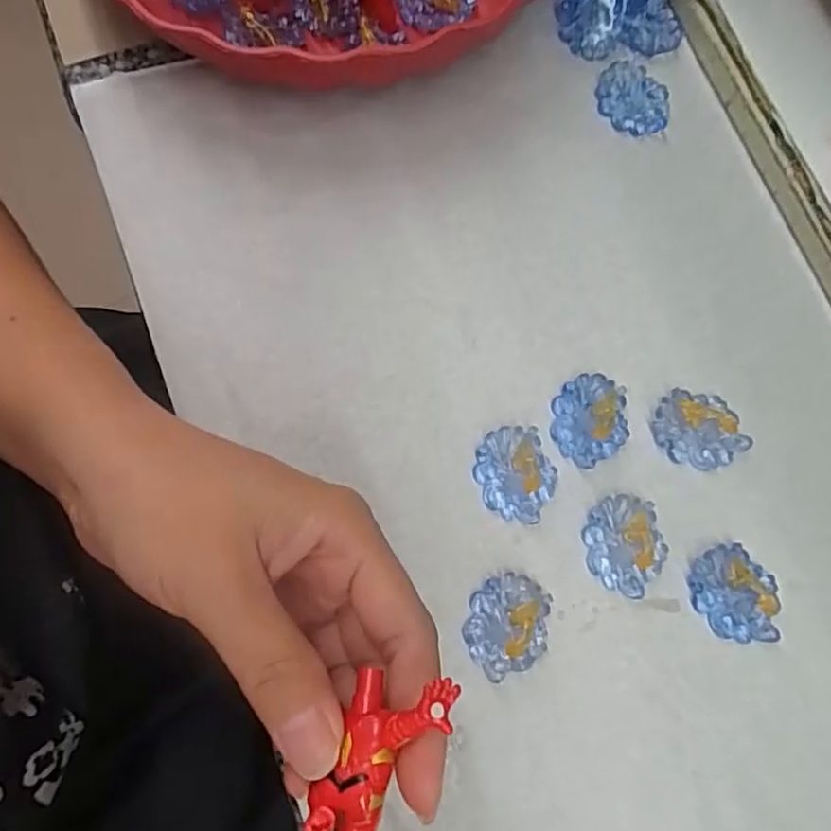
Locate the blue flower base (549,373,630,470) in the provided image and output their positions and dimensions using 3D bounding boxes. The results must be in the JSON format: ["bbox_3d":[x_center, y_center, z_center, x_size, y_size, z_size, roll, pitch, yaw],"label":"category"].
[{"bbox_3d":[0.071,0.002,0.252,0.031,0.005,0.036,-6,78,-3],"label":"blue flower base"}]

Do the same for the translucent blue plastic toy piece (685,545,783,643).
[{"bbox_3d":[0.123,0.068,0.237,0.030,0.006,0.036,-6,78,-3],"label":"translucent blue plastic toy piece"}]

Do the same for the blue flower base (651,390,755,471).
[{"bbox_3d":[0.115,0.006,0.252,0.031,0.006,0.034,-28,80,-7],"label":"blue flower base"}]

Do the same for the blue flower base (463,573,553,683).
[{"bbox_3d":[0.035,0.079,0.232,0.030,0.010,0.038,17,78,2],"label":"blue flower base"}]

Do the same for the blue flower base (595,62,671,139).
[{"bbox_3d":[0.100,-0.145,0.285,0.036,0.007,0.029,36,79,6],"label":"blue flower base"}]

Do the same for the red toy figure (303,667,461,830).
[{"bbox_3d":[-0.010,0.081,0.149,0.021,0.014,0.046,32,82,6],"label":"red toy figure"}]

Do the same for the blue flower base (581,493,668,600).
[{"bbox_3d":[0.082,0.050,0.239,0.030,0.010,0.038,-10,78,-4],"label":"blue flower base"}]

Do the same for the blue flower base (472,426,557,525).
[{"bbox_3d":[0.040,0.024,0.246,0.030,0.006,0.037,-26,79,-7],"label":"blue flower base"}]

